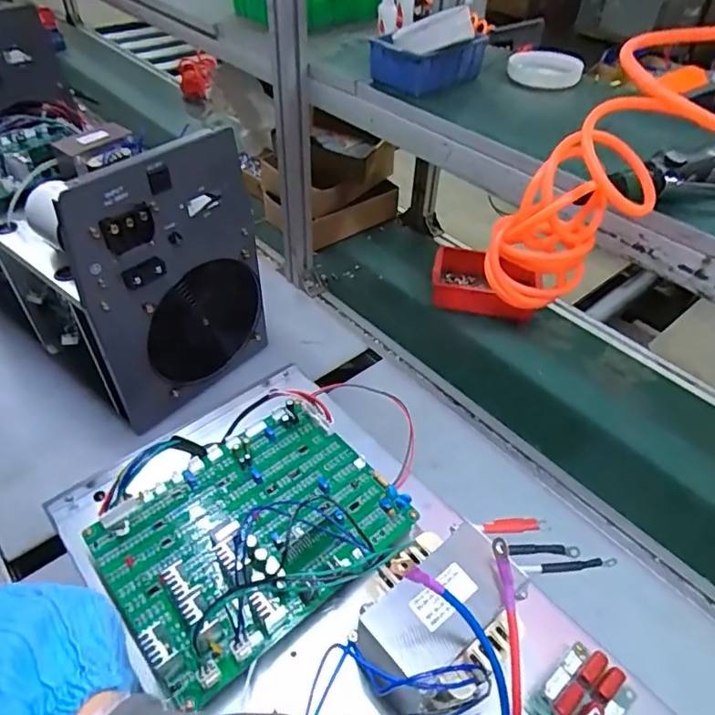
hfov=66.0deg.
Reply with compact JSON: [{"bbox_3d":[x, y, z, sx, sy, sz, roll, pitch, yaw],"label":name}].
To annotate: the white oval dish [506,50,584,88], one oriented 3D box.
[{"bbox_3d":[0.264,-0.406,0.776,0.104,0.034,0.044,13,46,11],"label":"white oval dish"}]

